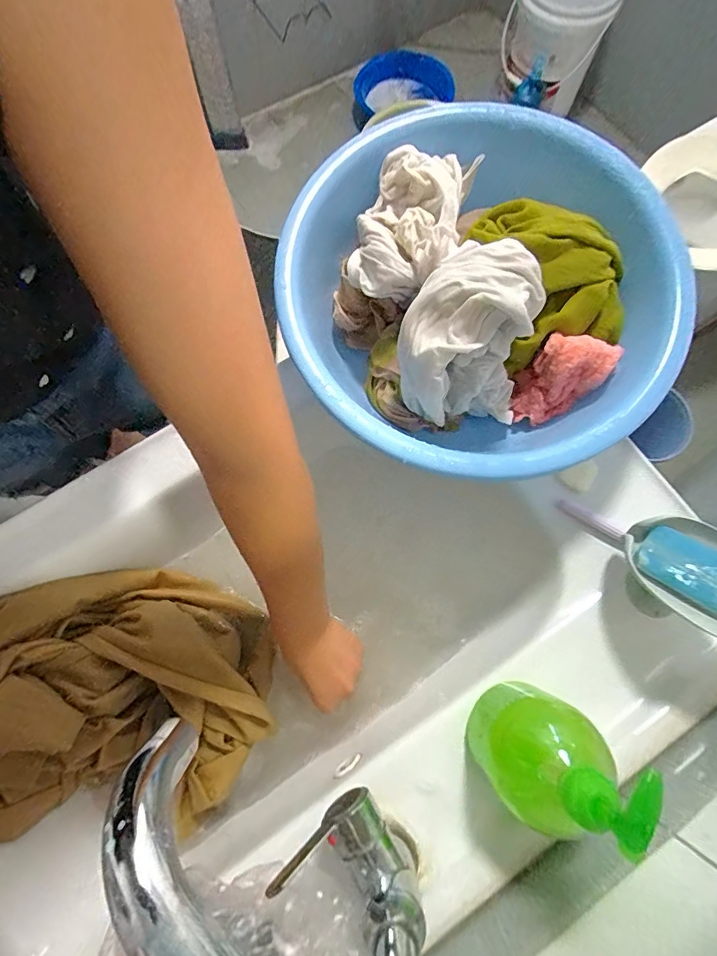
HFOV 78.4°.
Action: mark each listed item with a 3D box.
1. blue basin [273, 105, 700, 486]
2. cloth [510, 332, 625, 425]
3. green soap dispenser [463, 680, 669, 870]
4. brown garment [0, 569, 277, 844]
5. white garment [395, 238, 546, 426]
[{"bbox_3d":[0.101,-0.154,0.392,0.312,0.141,0.326,0,75,0],"label":"blue basin"},{"bbox_3d":[0.181,-0.091,0.404,0.059,0.096,0.026,34,45,0],"label":"cloth"},{"bbox_3d":[0.123,0.189,0.297,0.066,0.169,0.076,33,77,9],"label":"green soap dispenser"},{"bbox_3d":[-0.210,0.194,0.392,0.239,0.129,0.211,-2,75,0],"label":"brown garment"},{"bbox_3d":[0.090,-0.107,0.363,0.105,0.125,0.111,0,75,0],"label":"white garment"}]

